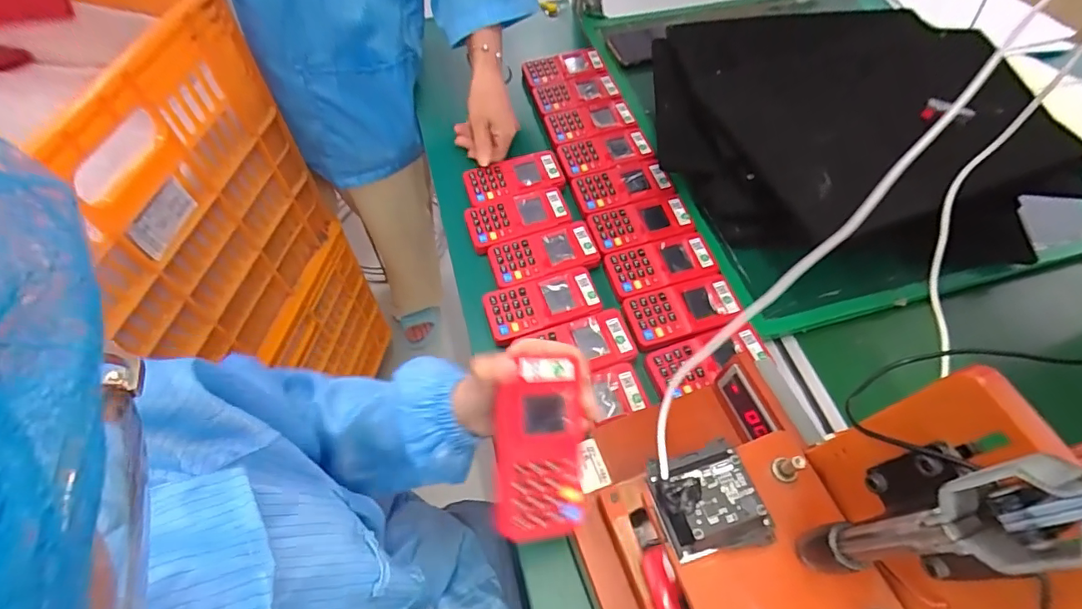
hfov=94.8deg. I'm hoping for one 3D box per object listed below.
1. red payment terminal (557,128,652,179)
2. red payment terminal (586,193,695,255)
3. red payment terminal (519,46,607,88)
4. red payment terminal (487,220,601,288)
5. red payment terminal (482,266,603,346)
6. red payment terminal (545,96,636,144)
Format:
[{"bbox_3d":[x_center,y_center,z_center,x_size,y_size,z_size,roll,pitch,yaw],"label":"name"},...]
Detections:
[{"bbox_3d":[0.087,-0.206,0.668,0.123,0.016,0.064,-16,61,-9],"label":"red payment terminal"},{"bbox_3d":[0.123,-0.100,0.603,0.122,0.016,0.061,-14,60,-7],"label":"red payment terminal"},{"bbox_3d":[0.032,-0.356,0.746,0.125,0.019,0.054,-21,62,-12],"label":"red payment terminal"},{"bbox_3d":[0.006,-0.057,0.579,0.125,0.024,0.062,-16,61,-9],"label":"red payment terminal"},{"bbox_3d":[0.002,0.001,0.546,0.121,0.022,0.065,-16,61,-9],"label":"red payment terminal"},{"bbox_3d":[0.069,-0.256,0.694,0.117,0.018,0.064,-17,61,-9],"label":"red payment terminal"}]

